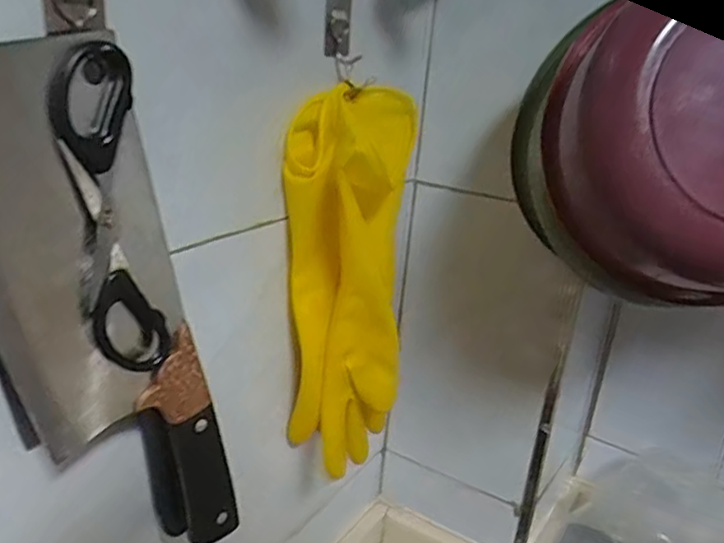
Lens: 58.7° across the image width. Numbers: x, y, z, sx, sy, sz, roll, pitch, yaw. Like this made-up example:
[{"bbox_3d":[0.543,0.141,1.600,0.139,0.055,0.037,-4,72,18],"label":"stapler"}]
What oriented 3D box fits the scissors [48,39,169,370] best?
[{"bbox_3d":[-0.113,-0.024,0.292,0.035,0.149,0.012,-16,25,-38],"label":"scissors"}]

